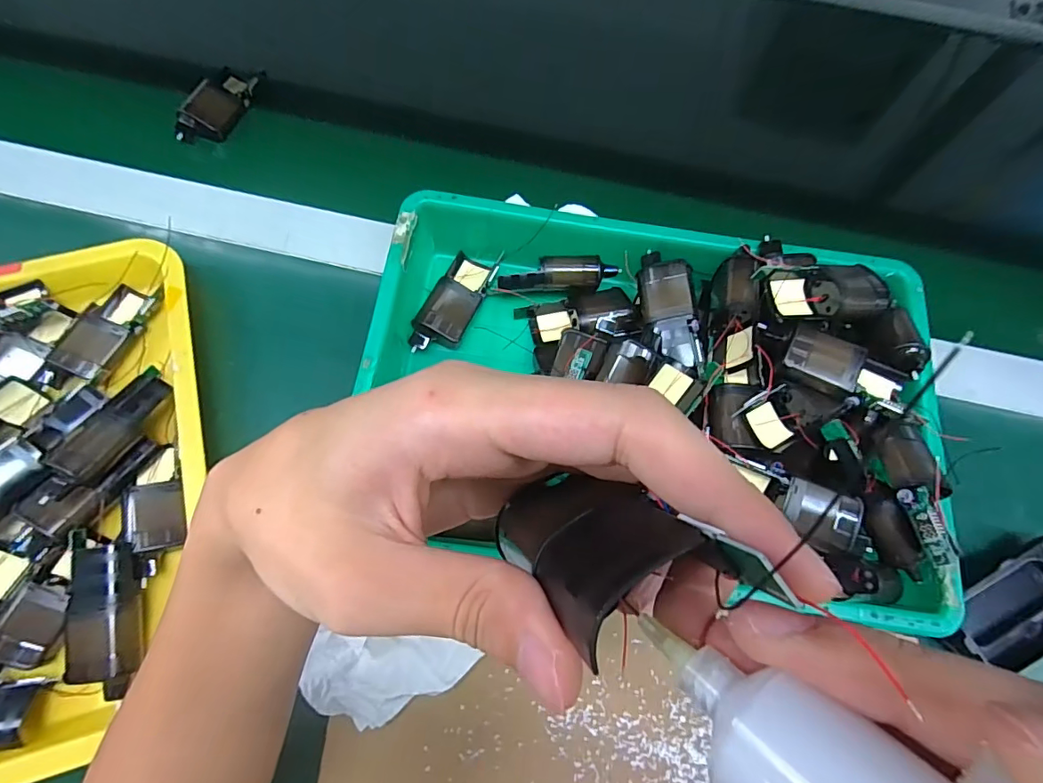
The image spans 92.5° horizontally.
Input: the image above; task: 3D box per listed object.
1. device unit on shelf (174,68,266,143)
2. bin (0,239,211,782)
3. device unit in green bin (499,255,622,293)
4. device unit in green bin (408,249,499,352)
[{"bbox_3d":[-0.274,-0.263,0.450,0.036,0.025,0.093,16,71,3],"label":"device unit on shelf"},{"bbox_3d":[-0.336,0.068,0.317,0.259,0.048,0.327,-14,72,-7],"label":"bin"},{"bbox_3d":[0.027,-0.087,0.377,0.087,0.024,0.024,-1,71,-3],"label":"device unit in green bin"},{"bbox_3d":[-0.052,-0.067,0.376,0.037,0.017,0.086,25,72,6],"label":"device unit in green bin"}]

